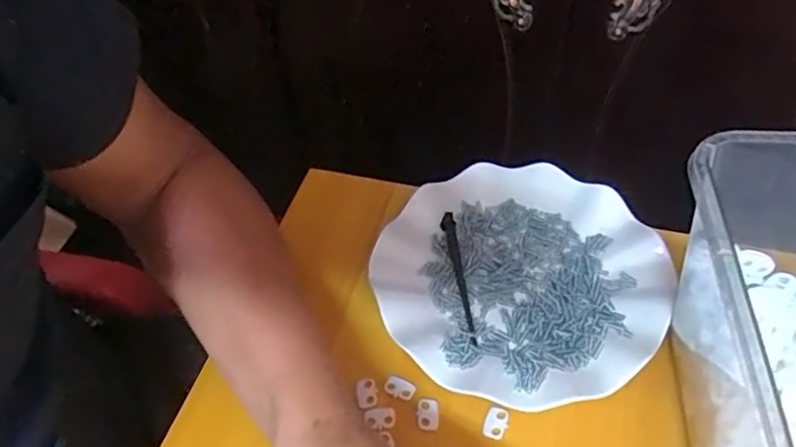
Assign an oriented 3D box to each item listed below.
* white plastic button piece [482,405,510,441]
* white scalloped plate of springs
[{"bbox_3d":[0.057,0.116,0.356,0.013,0.008,0.017,16,53,20],"label":"white plastic button piece"},{"bbox_3d":[0.081,0.038,0.410,0.179,0.032,0.178,-3,49,4],"label":"white scalloped plate of springs"}]

